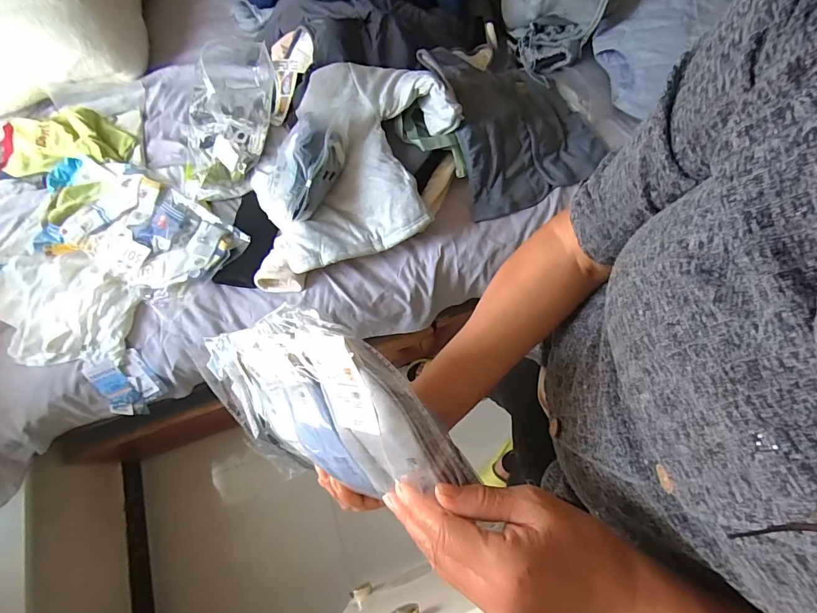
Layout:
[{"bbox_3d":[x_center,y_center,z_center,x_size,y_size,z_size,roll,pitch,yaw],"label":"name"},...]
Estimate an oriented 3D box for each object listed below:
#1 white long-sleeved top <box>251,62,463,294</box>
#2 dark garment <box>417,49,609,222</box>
[{"bbox_3d":[-0.131,-0.289,0.861,0.485,0.170,0.364,-20,69,-5],"label":"white long-sleeved top"},{"bbox_3d":[0.257,-0.423,0.922,0.339,0.156,0.381,-16,69,-3],"label":"dark garment"}]

